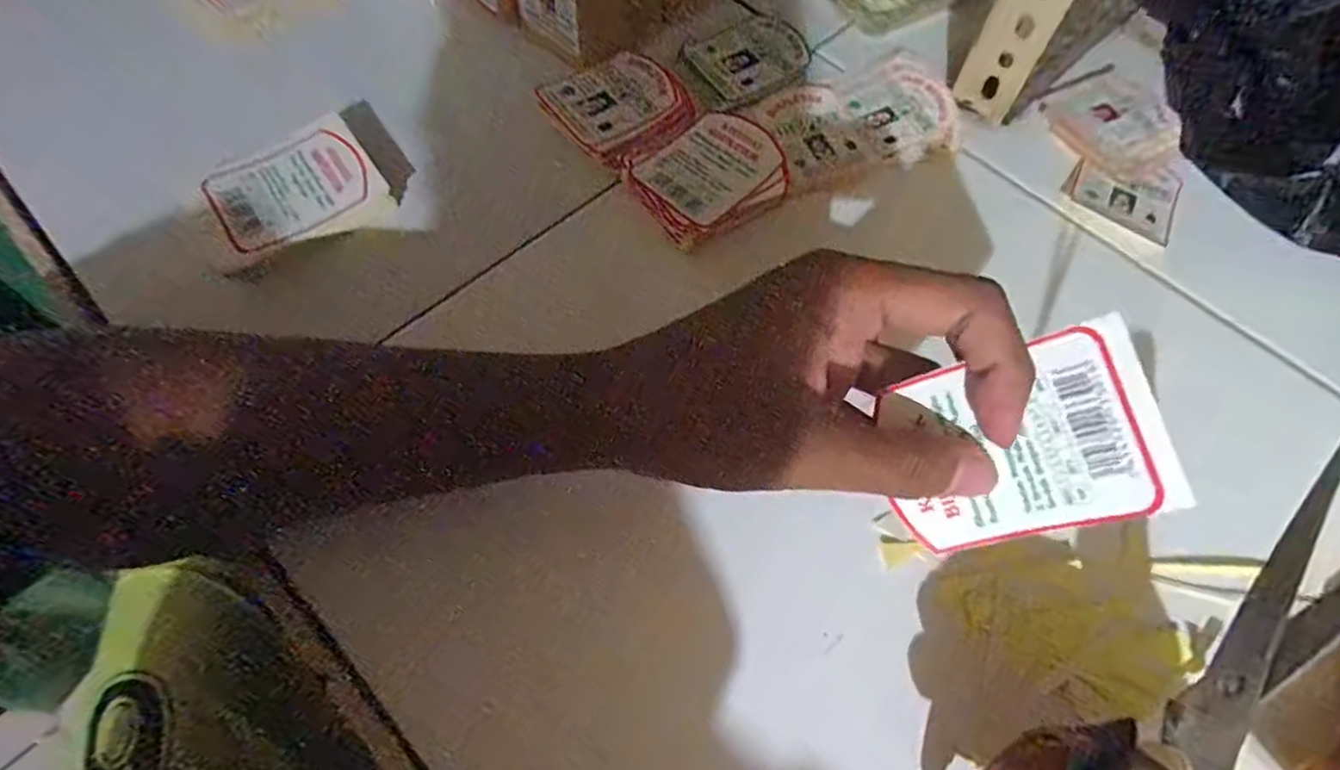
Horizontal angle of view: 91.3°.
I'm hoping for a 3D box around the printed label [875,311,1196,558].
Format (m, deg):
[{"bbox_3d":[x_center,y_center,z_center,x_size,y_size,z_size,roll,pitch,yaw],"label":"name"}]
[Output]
[{"bbox_3d":[0.103,0.019,0.195,0.006,0.072,0.055,-15,84,-57],"label":"printed label"}]

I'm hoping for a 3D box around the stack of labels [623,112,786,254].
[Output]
[{"bbox_3d":[0.021,-0.104,0.333,0.077,0.019,0.061,-35,70,-18],"label":"stack of labels"}]

